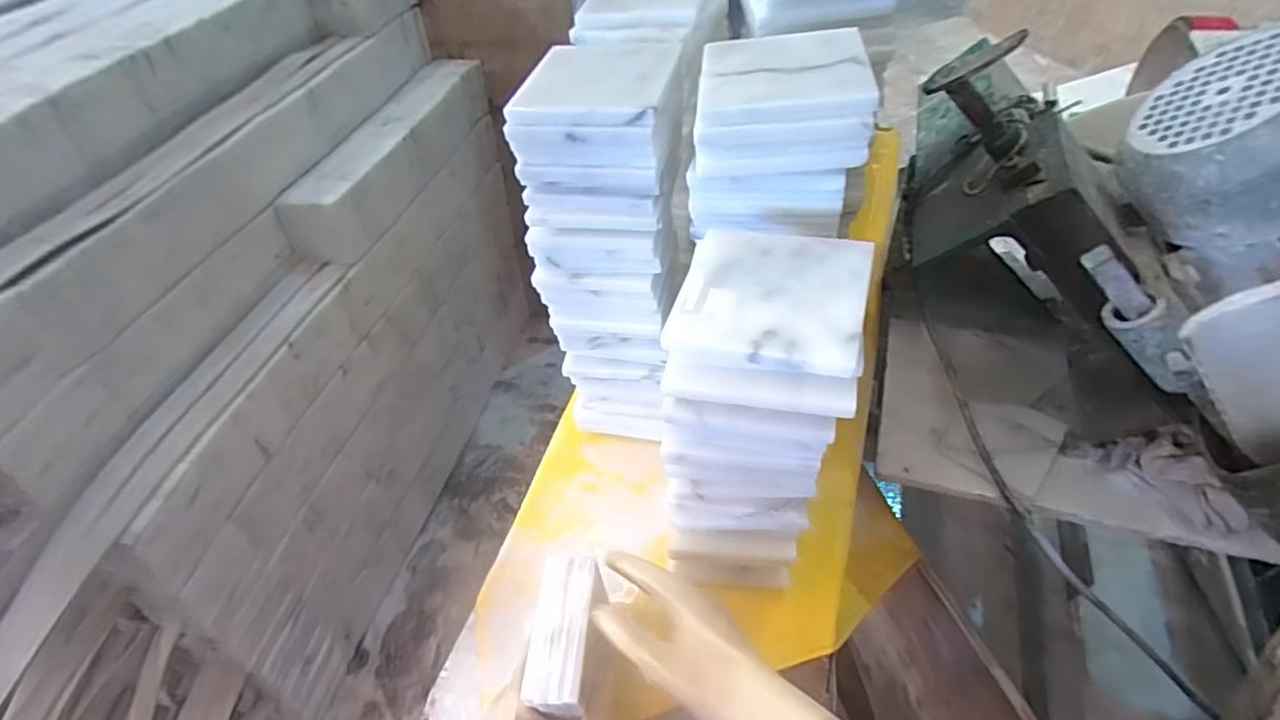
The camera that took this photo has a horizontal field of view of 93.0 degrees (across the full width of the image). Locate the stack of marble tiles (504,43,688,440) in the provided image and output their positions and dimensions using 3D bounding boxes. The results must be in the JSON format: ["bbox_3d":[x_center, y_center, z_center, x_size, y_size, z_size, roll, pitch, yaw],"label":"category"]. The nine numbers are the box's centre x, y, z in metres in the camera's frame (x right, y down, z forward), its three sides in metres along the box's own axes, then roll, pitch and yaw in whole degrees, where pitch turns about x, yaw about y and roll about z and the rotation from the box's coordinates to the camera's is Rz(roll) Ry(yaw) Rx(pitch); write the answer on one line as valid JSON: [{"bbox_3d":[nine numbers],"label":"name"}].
[{"bbox_3d":[-0.013,-0.073,0.535,0.115,0.349,0.108,11,50,16],"label":"stack of marble tiles"}]

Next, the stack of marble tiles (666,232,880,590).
[{"bbox_3d":[0.083,0.056,0.439,0.108,0.284,0.118,8,49,14],"label":"stack of marble tiles"}]

